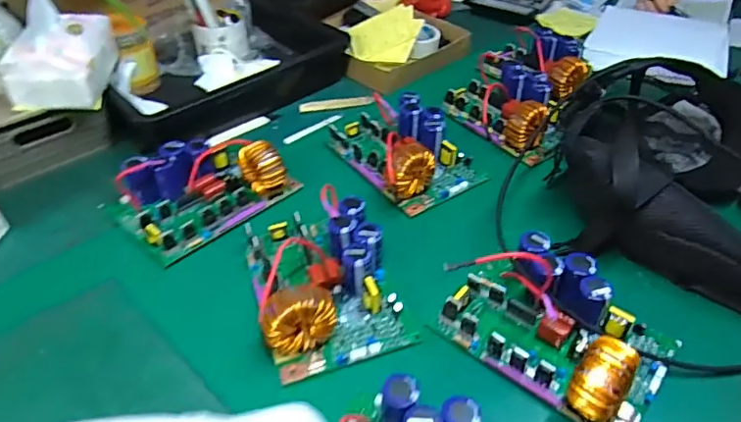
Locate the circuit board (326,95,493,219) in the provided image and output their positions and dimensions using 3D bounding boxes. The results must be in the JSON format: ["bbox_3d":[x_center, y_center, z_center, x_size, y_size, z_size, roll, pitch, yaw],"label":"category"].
[{"bbox_3d":[0.044,-0.091,0.715,0.131,0.060,0.193,-25,49,-24],"label":"circuit board"}]

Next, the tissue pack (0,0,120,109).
[{"bbox_3d":[-0.393,-0.207,0.683,0.104,0.103,0.141,-6,41,-8],"label":"tissue pack"}]

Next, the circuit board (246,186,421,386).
[{"bbox_3d":[-0.047,0.061,0.544,0.143,0.059,0.188,-10,44,-11],"label":"circuit board"}]

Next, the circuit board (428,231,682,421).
[{"bbox_3d":[0.174,0.099,0.501,0.189,0.058,0.137,29,51,28],"label":"circuit board"}]

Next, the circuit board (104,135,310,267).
[{"bbox_3d":[-0.204,-0.037,0.656,0.142,0.056,0.196,33,52,30],"label":"circuit board"}]

